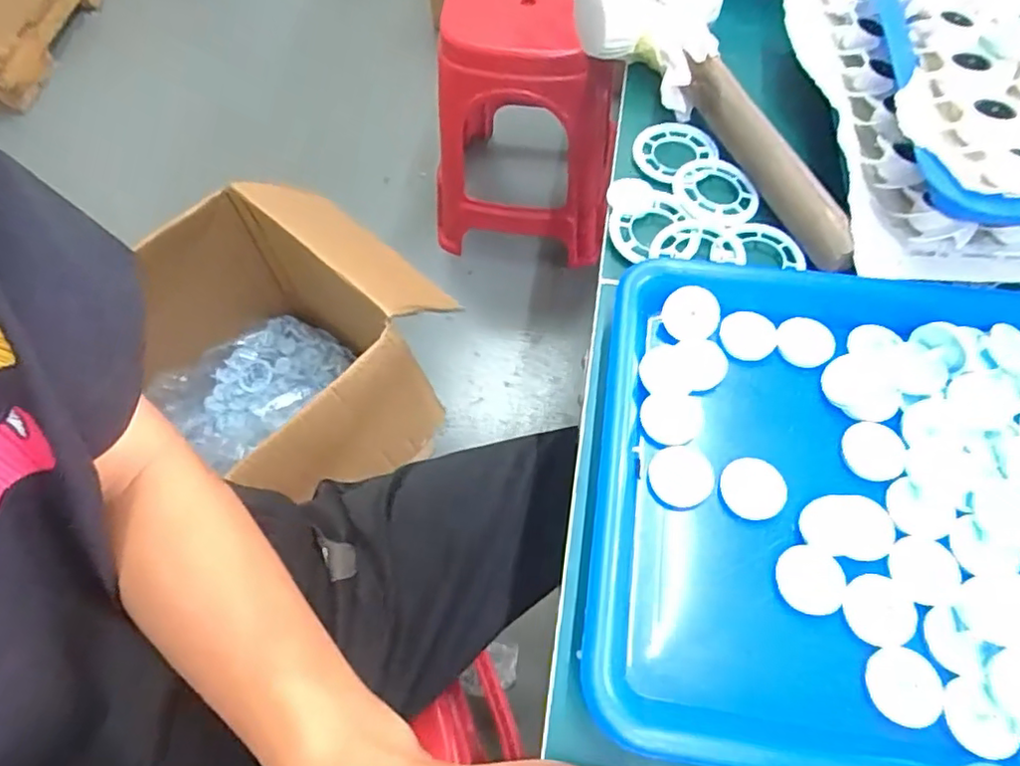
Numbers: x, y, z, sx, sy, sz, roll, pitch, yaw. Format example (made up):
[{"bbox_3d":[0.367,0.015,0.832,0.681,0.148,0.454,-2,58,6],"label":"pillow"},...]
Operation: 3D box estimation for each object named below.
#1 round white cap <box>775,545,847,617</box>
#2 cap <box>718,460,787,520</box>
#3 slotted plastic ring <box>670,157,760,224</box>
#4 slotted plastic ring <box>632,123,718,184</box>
[{"bbox_3d":[0.144,0.095,0.299,0.031,0.005,0.031,-5,63,9],"label":"round white cap"},{"bbox_3d":[0.124,0.054,0.318,0.029,0.007,0.031,-1,62,1],"label":"cap"},{"bbox_3d":[0.138,-0.128,0.411,0.055,0.007,0.055,-1,62,1],"label":"slotted plastic ring"},{"bbox_3d":[0.115,-0.160,0.435,0.055,0.010,0.057,-1,62,1],"label":"slotted plastic ring"}]

